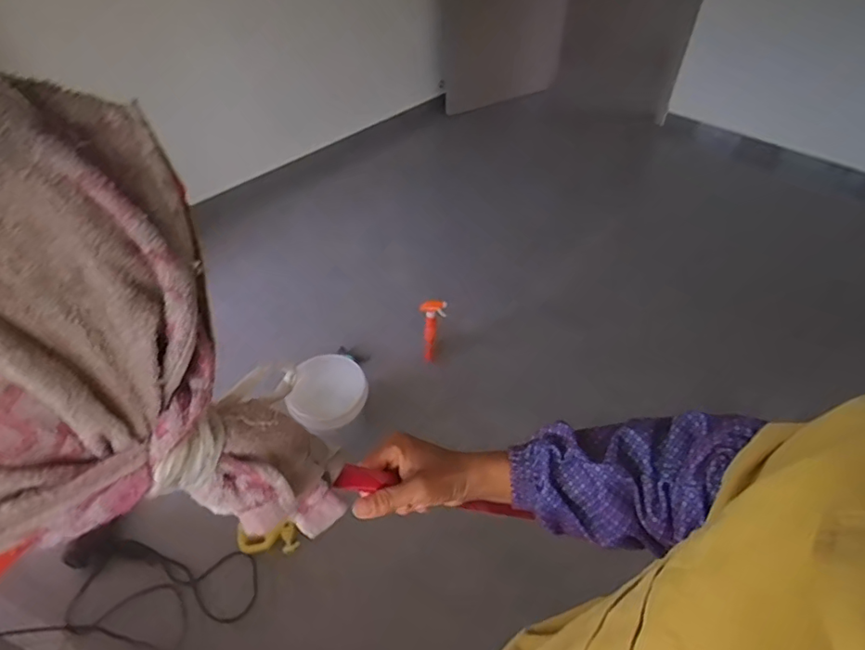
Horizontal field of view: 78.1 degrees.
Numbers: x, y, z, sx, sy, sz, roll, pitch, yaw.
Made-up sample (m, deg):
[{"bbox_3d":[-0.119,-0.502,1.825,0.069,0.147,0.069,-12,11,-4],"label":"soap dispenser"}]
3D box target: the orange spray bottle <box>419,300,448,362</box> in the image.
[{"bbox_3d":[-0.001,0.020,1.946,0.075,0.289,0.074,14,47,10],"label":"orange spray bottle"}]

